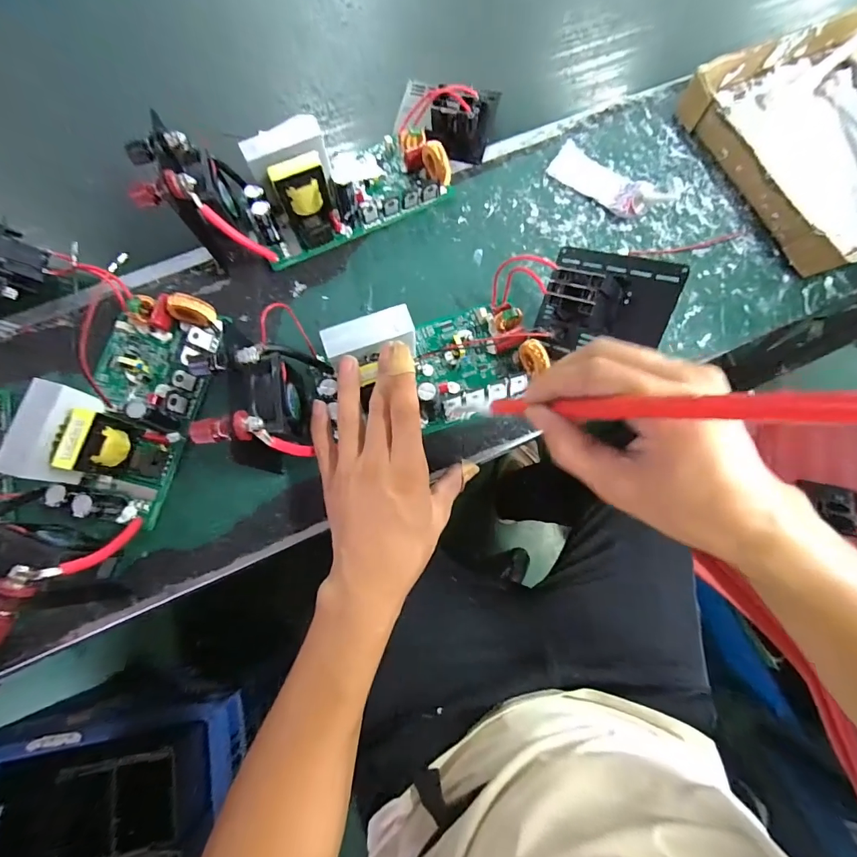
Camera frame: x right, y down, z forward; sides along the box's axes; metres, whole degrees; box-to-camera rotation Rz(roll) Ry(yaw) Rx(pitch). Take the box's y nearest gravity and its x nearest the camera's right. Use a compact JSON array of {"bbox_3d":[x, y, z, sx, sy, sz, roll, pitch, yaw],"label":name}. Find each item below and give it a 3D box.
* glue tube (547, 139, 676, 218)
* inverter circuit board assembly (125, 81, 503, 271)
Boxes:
[{"bbox_3d":[0.177,-0.243,0.401,0.112,0.030,0.051,35,80,6],"label":"glue tube"},{"bbox_3d":[-0.075,-0.251,0.372,0.325,0.081,0.127,-26,79,-6],"label":"inverter circuit board assembly"}]

